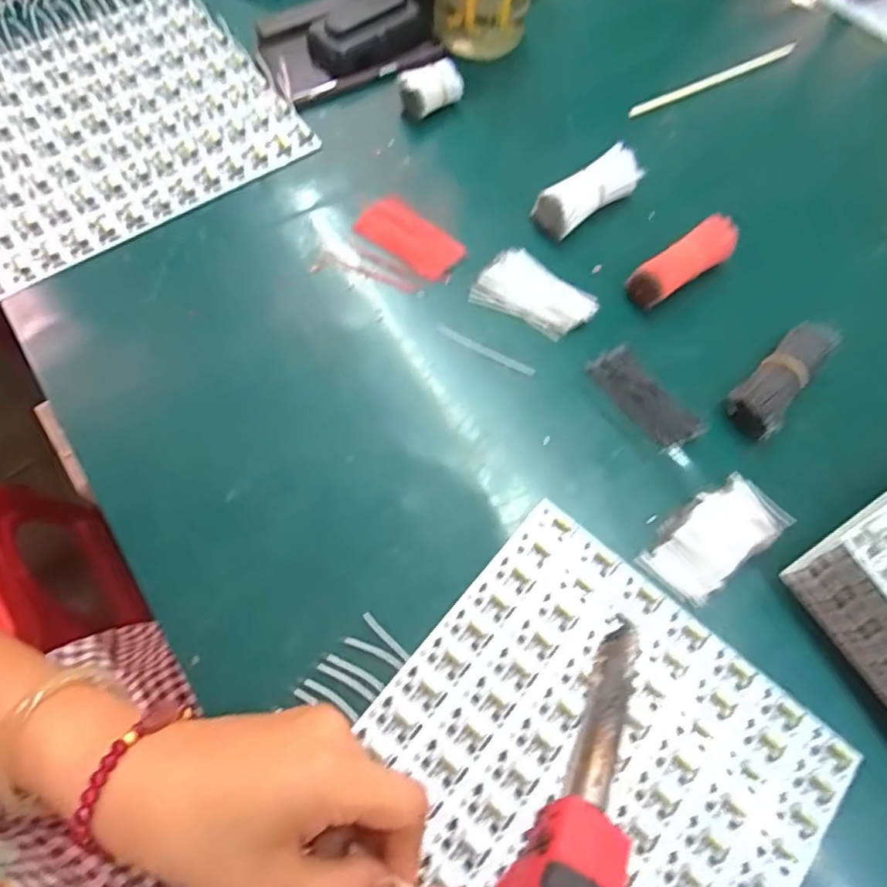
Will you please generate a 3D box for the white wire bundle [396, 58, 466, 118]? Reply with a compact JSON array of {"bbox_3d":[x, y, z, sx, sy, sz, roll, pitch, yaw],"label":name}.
[{"bbox_3d":[-0.012,-0.315,0.539,0.056,0.031,0.033,-31,75,-13],"label":"white wire bundle"}]

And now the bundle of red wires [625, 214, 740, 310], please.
[{"bbox_3d":[0.190,-0.142,0.481,0.098,0.025,0.032,-34,75,-13],"label":"bundle of red wires"}]

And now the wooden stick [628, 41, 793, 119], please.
[{"bbox_3d":[0.258,-0.345,0.573,0.198,0.004,0.012,-26,74,-11],"label":"wooden stick"}]

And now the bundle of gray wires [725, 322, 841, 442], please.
[{"bbox_3d":[0.247,-0.050,0.449,0.037,0.033,0.095,39,73,10],"label":"bundle of gray wires"}]

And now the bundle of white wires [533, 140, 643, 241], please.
[{"bbox_3d":[0.118,-0.205,0.503,0.092,0.031,0.036,-34,75,-13],"label":"bundle of white wires"}]

